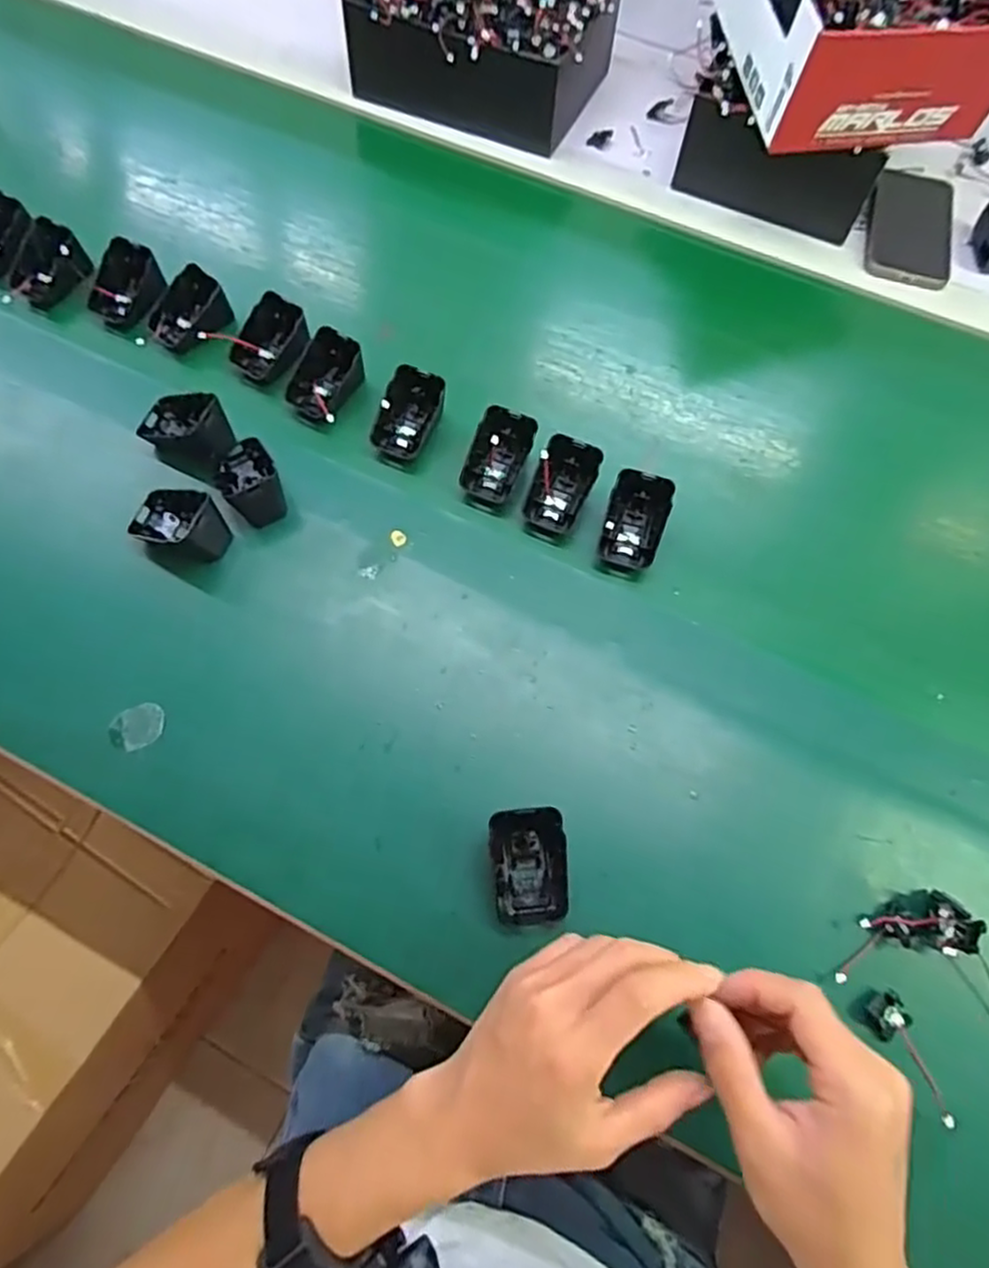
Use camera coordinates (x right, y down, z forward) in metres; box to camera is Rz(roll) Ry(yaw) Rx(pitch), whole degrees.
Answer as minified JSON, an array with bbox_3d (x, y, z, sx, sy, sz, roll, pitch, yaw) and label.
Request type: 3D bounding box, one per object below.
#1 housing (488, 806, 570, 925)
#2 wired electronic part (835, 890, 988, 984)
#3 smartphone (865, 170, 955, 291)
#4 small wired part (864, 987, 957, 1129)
[{"bbox_3d":[0.021,0.140,0.409,0.046,0.046,0.061,-2,66,-2],"label":"housing"},{"bbox_3d":[0.258,0.184,0.396,0.100,0.026,0.064,16,67,6],"label":"wired electronic part"},{"bbox_3d":[0.404,-0.394,0.663,0.080,0.015,0.151,14,67,5],"label":"smartphone"},{"bbox_3d":[0.237,0.235,0.380,0.023,0.014,0.068,-27,70,-12],"label":"small wired part"}]

